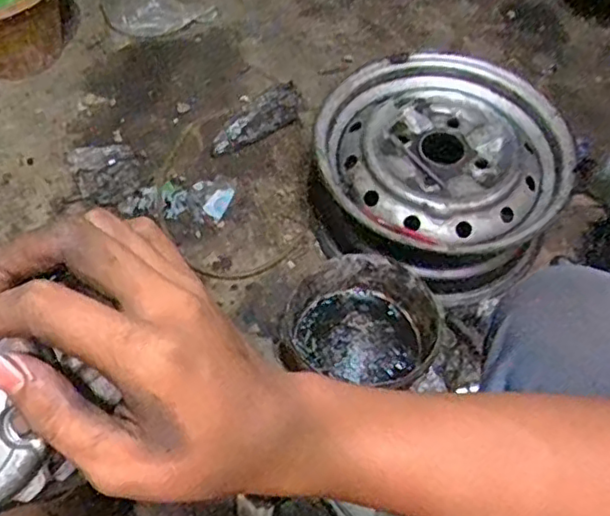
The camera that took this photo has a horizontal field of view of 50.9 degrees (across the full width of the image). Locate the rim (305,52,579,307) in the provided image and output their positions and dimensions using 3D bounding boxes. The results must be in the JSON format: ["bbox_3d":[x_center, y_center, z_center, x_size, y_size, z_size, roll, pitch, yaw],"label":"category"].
[{"bbox_3d":[0.192,-0.123,0.941,0.334,0.151,0.331,0,58,-1],"label":"rim"}]

